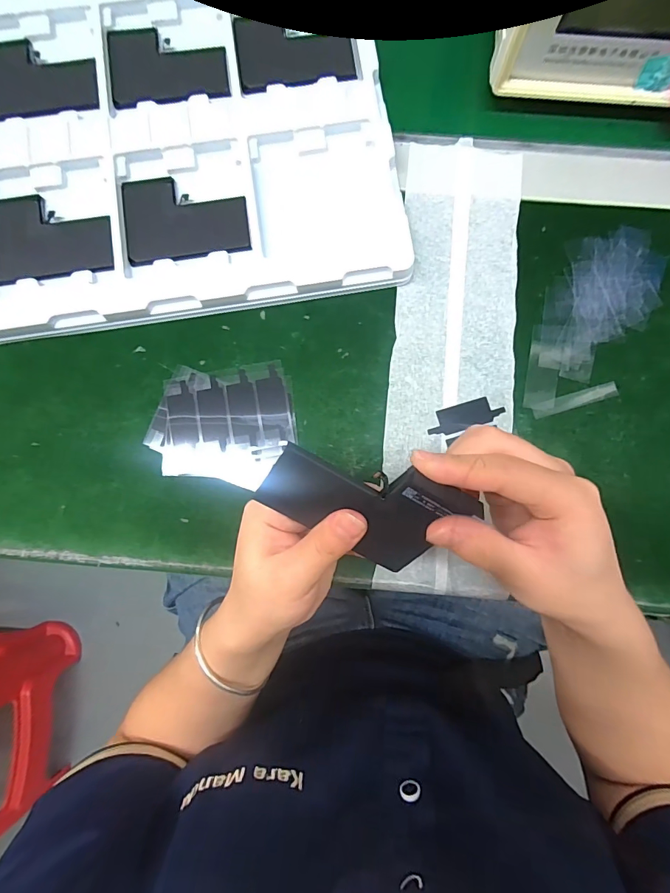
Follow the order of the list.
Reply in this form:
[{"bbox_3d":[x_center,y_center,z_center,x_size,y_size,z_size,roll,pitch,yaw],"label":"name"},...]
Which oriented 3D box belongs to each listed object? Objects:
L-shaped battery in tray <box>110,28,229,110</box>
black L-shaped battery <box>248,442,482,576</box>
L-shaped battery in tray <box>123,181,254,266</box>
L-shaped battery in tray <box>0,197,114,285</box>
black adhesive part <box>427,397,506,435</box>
[{"bbox_3d":[-0.131,-0.300,0.324,0.090,0.007,0.069,-8,83,0],"label":"L-shaped battery in tray"},{"bbox_3d":[0.013,0.027,0.197,0.090,0.004,0.059,27,122,-8],"label":"black L-shaped battery"},{"bbox_3d":[-0.110,-0.171,0.304,0.090,0.004,0.066,-8,83,0],"label":"L-shaped battery in tray"},{"bbox_3d":[-0.209,-0.155,0.304,0.091,0.009,0.062,-5,83,0],"label":"L-shaped battery in tray"},{"bbox_3d":[0.095,-0.022,0.297,0.056,0.004,0.019,-16,83,-1],"label":"black adhesive part"}]

